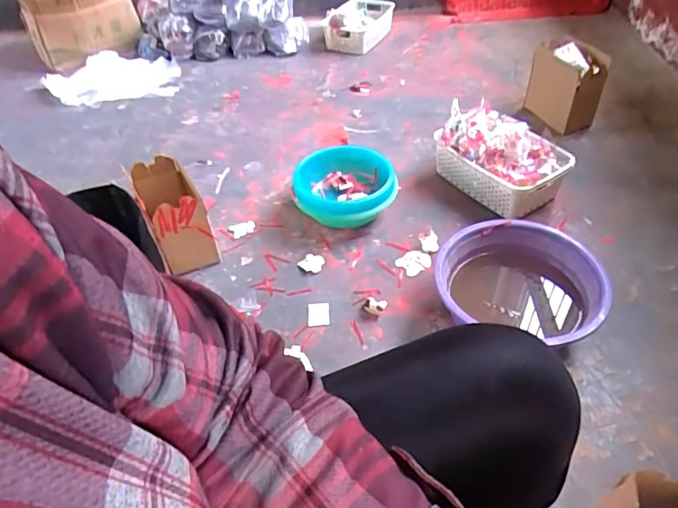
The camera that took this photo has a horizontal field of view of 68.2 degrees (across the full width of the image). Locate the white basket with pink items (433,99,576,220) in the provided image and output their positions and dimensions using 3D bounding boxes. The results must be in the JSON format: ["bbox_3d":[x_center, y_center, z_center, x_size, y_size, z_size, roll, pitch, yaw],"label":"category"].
[{"bbox_3d":[0.354,-0.212,1.156,0.152,0.153,0.298,-32,51,-25],"label":"white basket with pink items"}]

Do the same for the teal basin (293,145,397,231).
[{"bbox_3d":[0.009,-0.145,1.152,0.217,0.113,0.208,-2,45,2],"label":"teal basin"}]

